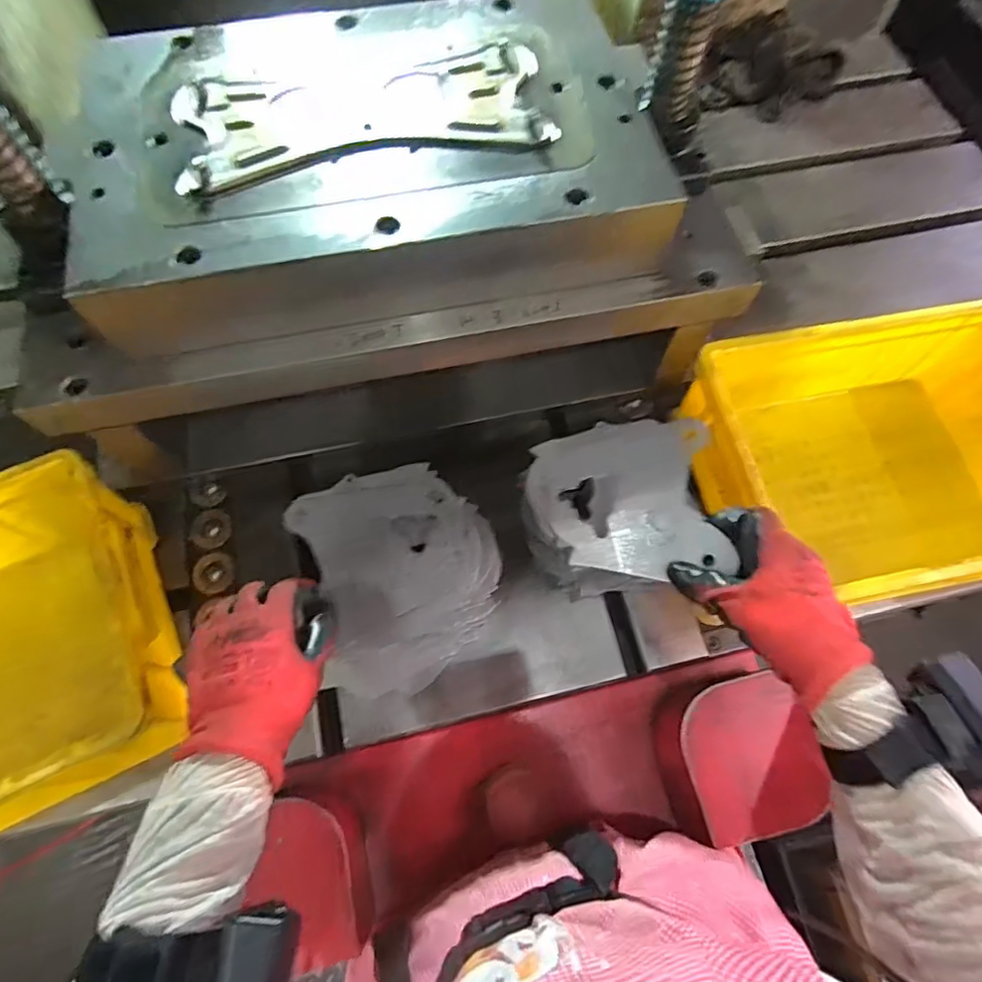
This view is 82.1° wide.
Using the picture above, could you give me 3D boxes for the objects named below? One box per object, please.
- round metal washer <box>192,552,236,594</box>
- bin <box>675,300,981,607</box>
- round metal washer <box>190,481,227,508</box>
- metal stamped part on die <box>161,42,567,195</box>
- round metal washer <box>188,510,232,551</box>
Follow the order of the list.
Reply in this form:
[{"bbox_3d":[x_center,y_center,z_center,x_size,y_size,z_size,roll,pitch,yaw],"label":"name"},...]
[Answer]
[{"bbox_3d":[-0.292,0.087,0.595,0.039,0.007,0.042,9,63,-19],"label":"round metal washer"},{"bbox_3d":[0.384,-0.027,0.577,0.343,0.145,0.261,-12,68,-5],"label":"bin"},{"bbox_3d":[-0.317,0.004,0.631,0.040,0.007,0.031,12,68,5],"label":"round metal washer"},{"bbox_3d":[-0.103,-0.314,0.472,0.301,0.012,0.132,-12,68,-5],"label":"metal stamped part on die"},{"bbox_3d":[-0.306,0.041,0.613,0.046,0.004,0.042,0,68,0],"label":"round metal washer"}]

